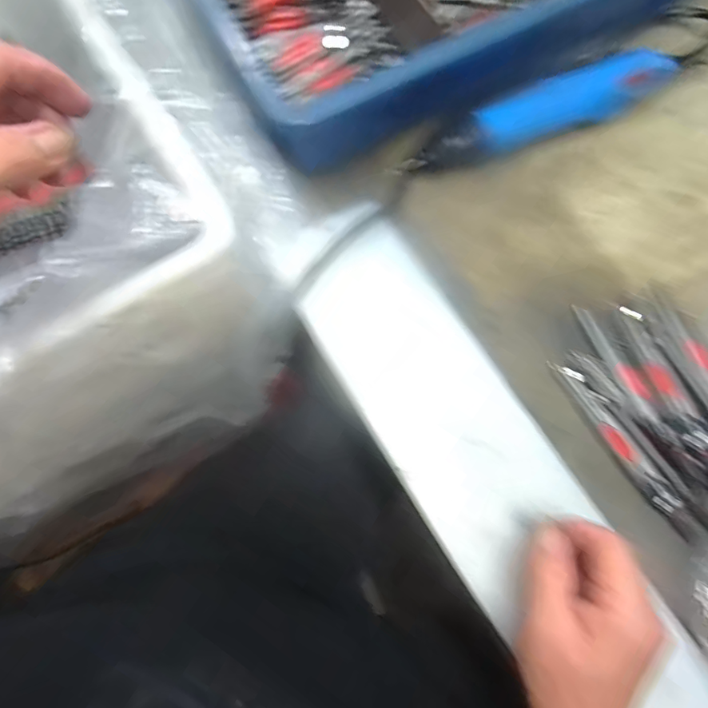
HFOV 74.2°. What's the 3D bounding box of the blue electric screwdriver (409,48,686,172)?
[{"bbox_3d":[0.146,-0.187,0.365,0.209,0.041,0.032,-19,75,-4],"label":"blue electric screwdriver"}]

